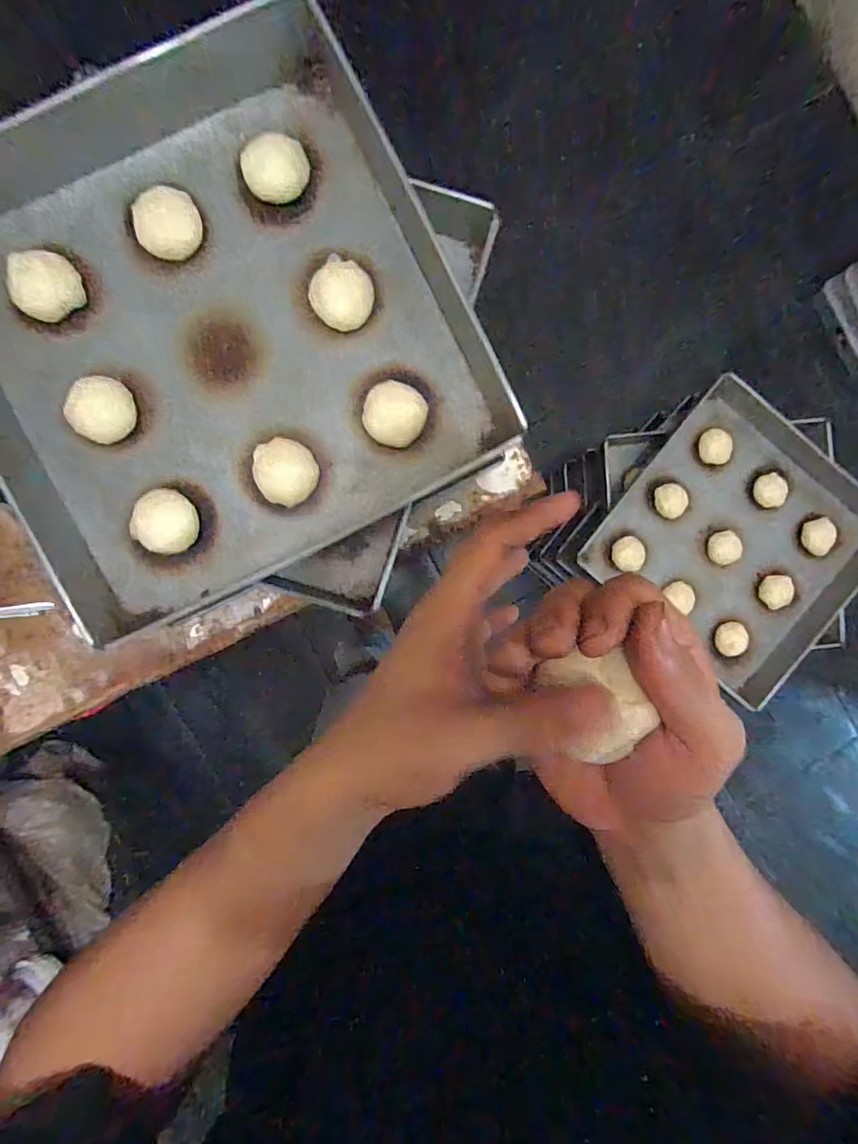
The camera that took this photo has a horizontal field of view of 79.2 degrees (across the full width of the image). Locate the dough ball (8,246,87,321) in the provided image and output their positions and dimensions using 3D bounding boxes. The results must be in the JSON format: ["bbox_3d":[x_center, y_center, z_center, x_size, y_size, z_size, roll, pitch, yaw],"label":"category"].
[{"bbox_3d":[-0.338,-0.252,0.456,0.055,0.025,0.051,0,91,-1],"label":"dough ball"}]

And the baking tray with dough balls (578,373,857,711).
[{"bbox_3d":[0.545,-0.052,0.920,0.426,0.045,0.425,38,90,-2],"label":"baking tray with dough balls"}]

